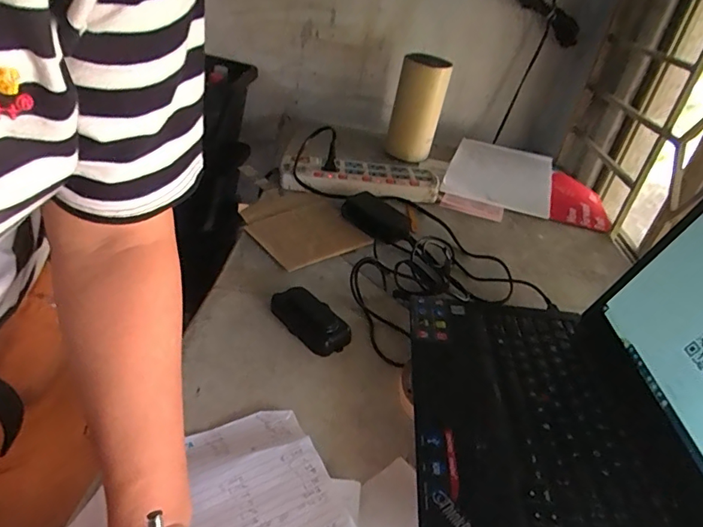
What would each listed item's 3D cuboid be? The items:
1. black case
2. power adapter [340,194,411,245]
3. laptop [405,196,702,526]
[{"bbox_3d":[-0.048,0.063,0.549,0.052,0.023,0.107,-21,44,-38],"label":"black case"},{"bbox_3d":[0.039,-0.072,0.750,0.063,0.029,0.131,-18,42,-34],"label":"power adapter"},{"bbox_3d":[0.212,0.070,0.402,0.290,0.198,0.313,9,34,-1],"label":"laptop"}]

